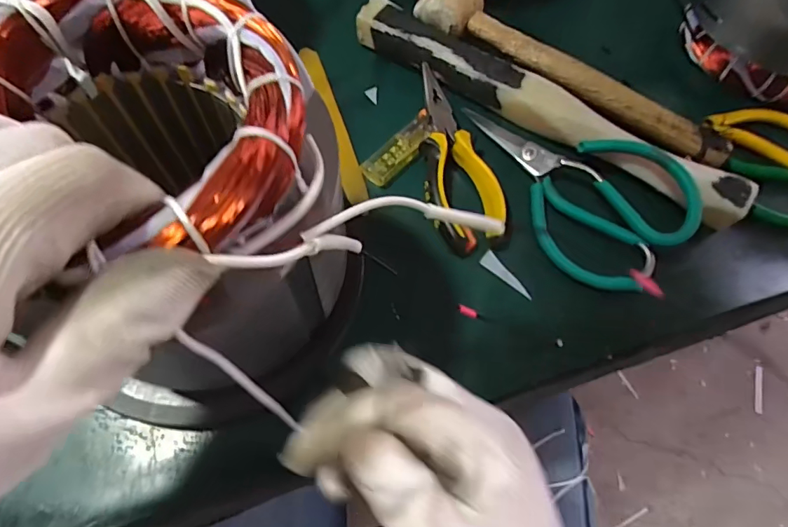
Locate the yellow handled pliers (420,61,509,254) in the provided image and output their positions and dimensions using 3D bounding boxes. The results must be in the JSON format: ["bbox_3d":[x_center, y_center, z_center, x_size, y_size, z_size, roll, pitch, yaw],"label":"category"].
[{"bbox_3d":[0.045,-0.081,0.350,0.053,0.021,0.153,-7,68,-8],"label":"yellow handled pliers"}]

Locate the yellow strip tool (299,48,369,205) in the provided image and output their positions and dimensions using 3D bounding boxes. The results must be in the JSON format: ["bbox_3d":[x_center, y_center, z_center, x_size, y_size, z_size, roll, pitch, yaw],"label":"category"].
[{"bbox_3d":[-0.049,-0.112,0.368,0.016,0.006,0.155,-15,69,-11],"label":"yellow strip tool"}]

